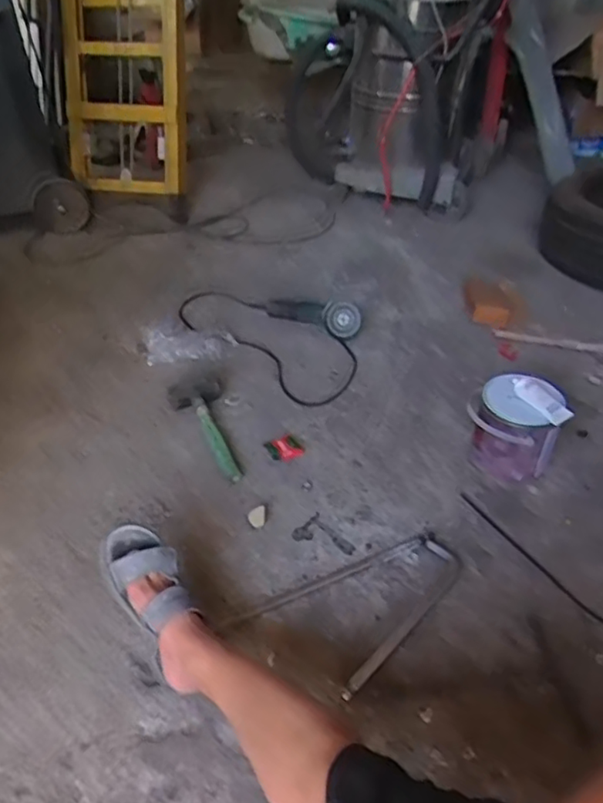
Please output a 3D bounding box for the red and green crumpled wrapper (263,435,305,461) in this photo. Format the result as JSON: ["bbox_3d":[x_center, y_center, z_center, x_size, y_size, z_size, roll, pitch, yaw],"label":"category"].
[{"bbox_3d":[-0.037,0.101,1.339,0.072,0.019,0.063,-14,40,-15],"label":"red and green crumpled wrapper"}]

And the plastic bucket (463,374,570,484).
[{"bbox_3d":[0.418,0.051,1.249,0.159,0.193,0.159,0,39,0],"label":"plastic bucket"}]

